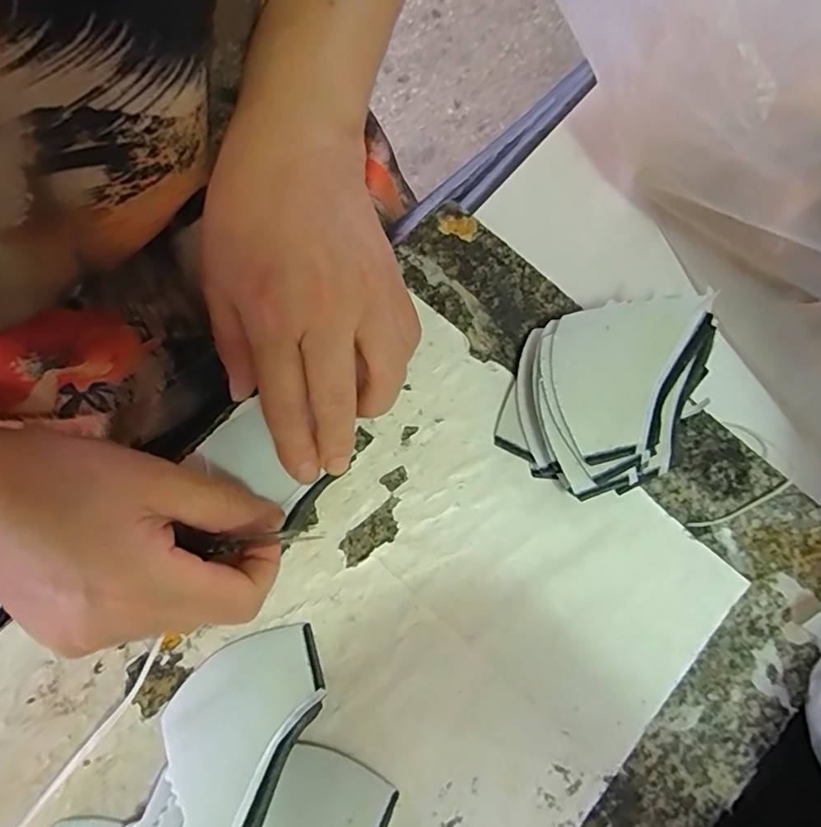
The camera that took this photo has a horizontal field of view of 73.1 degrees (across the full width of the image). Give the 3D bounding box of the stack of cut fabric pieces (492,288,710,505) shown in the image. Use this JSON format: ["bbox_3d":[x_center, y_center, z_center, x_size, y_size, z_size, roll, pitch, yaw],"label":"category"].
[{"bbox_3d":[0.096,-0.014,0.276,0.081,0.030,0.106,29,79,6],"label":"stack of cut fabric pieces"}]

